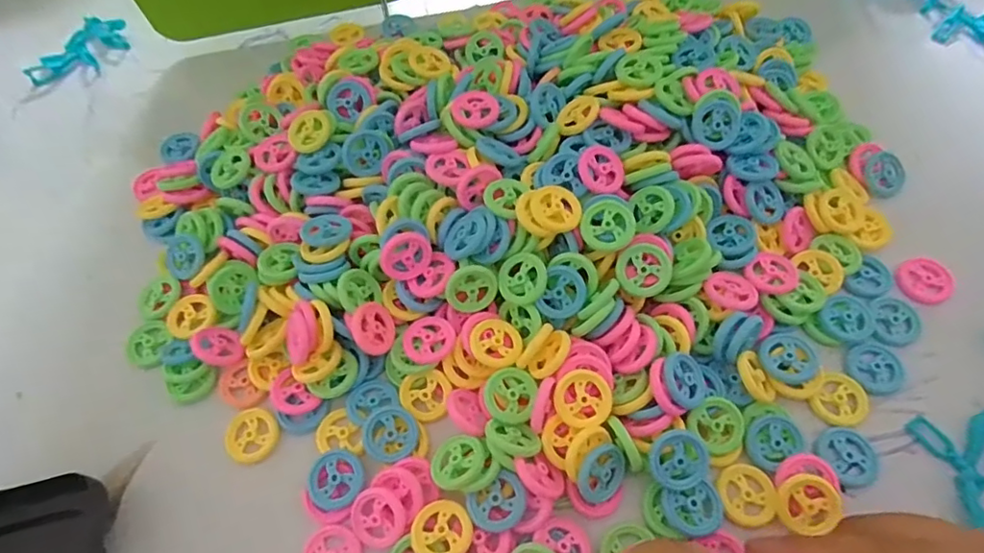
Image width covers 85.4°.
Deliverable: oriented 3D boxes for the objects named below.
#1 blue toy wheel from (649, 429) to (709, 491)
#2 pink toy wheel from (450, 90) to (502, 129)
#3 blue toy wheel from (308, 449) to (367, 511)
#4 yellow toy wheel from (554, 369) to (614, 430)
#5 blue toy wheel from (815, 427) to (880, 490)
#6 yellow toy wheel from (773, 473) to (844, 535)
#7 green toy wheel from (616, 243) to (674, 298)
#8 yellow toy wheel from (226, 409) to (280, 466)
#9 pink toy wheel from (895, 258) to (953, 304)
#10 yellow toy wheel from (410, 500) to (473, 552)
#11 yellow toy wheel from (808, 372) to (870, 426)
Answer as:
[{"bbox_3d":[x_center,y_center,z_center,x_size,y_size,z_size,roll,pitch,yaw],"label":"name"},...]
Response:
[{"bbox_3d":[0.093,0.092,0.266,0.029,0.004,0.028,0,83,3],"label":"blue toy wheel"},{"bbox_3d":[-0.011,-0.106,0.339,0.030,0.006,0.027,-30,73,-15],"label":"pink toy wheel"},{"bbox_3d":[-0.083,0.107,0.282,0.028,0.007,0.029,-2,61,3],"label":"blue toy wheel"},{"bbox_3d":[0.048,0.063,0.276,0.030,0.004,0.029,0,79,-3],"label":"yellow toy wheel"},{"bbox_3d":[0.186,0.095,0.278,0.027,0.005,0.030,-27,63,-10],"label":"blue toy wheel"},{"bbox_3d":[0.156,0.112,0.264,0.029,0.004,0.025,-26,69,6],"label":"yellow toy wheel"},{"bbox_3d":[0.085,-0.004,0.298,0.029,0.005,0.029,-1,85,8],"label":"green toy wheel"},{"bbox_3d":[-0.134,0.089,0.299,0.028,0.005,0.031,-19,62,-6],"label":"yellow toy wheel"},{"bbox_3d":[0.262,0.003,0.323,0.027,0.007,0.029,-2,61,3],"label":"pink toy wheel"},{"bbox_3d":[-0.025,0.126,0.261,0.030,0.004,0.029,-2,61,3],"label":"yellow toy wheel"},{"bbox_3d":[0.191,0.066,0.291,0.027,0.004,0.029,-2,61,3],"label":"yellow toy wheel"}]

